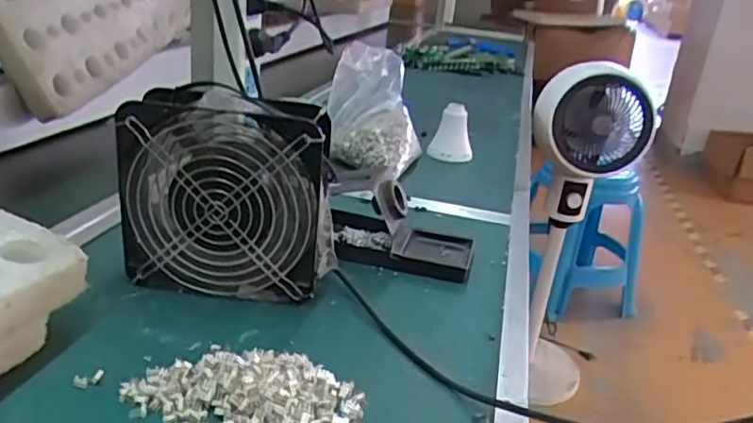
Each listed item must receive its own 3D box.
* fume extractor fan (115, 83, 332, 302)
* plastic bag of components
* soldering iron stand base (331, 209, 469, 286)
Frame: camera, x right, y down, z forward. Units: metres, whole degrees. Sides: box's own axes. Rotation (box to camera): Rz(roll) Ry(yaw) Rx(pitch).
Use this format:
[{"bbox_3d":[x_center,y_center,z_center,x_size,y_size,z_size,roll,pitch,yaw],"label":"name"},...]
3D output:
[{"bbox_3d":[-0.113,-0.012,0.477,0.155,0.152,0.054,7,23,0],"label":"fume extractor fan"},{"bbox_3d":[0.000,-0.127,0.780,0.124,0.147,0.083,6,23,0],"label":"plastic bag of components"},{"bbox_3d":[0.021,0.031,0.582,0.136,0.017,0.076,9,23,6],"label":"soldering iron stand base"}]

